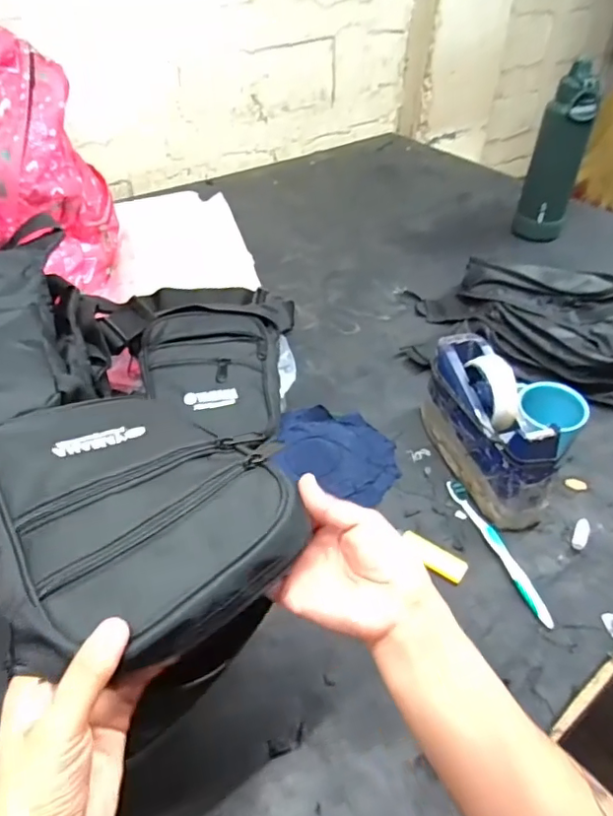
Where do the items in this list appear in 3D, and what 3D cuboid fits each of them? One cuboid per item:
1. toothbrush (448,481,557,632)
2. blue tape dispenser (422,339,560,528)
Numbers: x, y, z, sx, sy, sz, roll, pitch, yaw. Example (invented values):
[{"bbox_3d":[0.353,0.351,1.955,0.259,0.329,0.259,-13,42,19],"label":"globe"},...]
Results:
[{"bbox_3d":[0.196,0.139,0.569,0.017,0.017,0.180,-13,45,-15],"label":"toothbrush"},{"bbox_3d":[0.198,0.020,0.619,0.066,0.125,0.205,-8,44,-11],"label":"blue tape dispenser"}]

